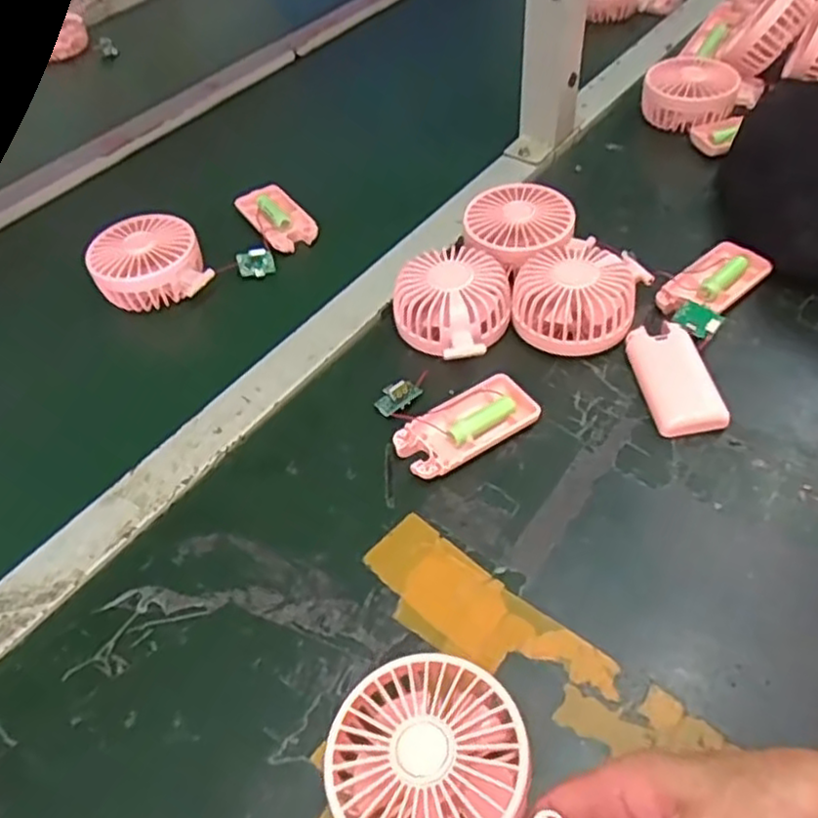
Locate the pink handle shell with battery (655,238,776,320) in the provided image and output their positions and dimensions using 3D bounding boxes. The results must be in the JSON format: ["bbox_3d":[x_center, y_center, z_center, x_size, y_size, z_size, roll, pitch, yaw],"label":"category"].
[{"bbox_3d":[0.232,-0.095,0.539,0.099,0.018,0.046,-36,55,-23],"label":"pink handle shell with battery"}]

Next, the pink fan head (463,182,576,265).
[{"bbox_3d":[0.089,-0.145,0.574,0.084,0.045,0.087,8,51,13],"label":"pink fan head"}]

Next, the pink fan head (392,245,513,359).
[{"bbox_3d":[0.035,-0.078,0.526,0.081,0.047,0.085,-3,49,4],"label":"pink fan head"}]

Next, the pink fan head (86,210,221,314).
[{"bbox_3d":[-0.215,-0.121,0.577,0.086,0.036,0.086,-3,49,4],"label":"pink fan head"}]

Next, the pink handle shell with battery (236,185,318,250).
[{"bbox_3d":[-0.119,-0.174,0.637,0.045,0.015,0.085,-30,53,-19],"label":"pink handle shell with battery"}]

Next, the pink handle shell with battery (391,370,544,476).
[{"bbox_3d":[0.038,0.012,0.469,0.094,0.015,0.048,-28,52,-17],"label":"pink handle shell with battery"}]

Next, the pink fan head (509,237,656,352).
[{"bbox_3d":[0.129,-0.086,0.522,0.085,0.043,0.100,33,60,29],"label":"pink fan head"}]

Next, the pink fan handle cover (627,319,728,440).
[{"bbox_3d":[0.181,-0.021,0.480,0.041,0.018,0.089,-9,49,-1],"label":"pink fan handle cover"}]

